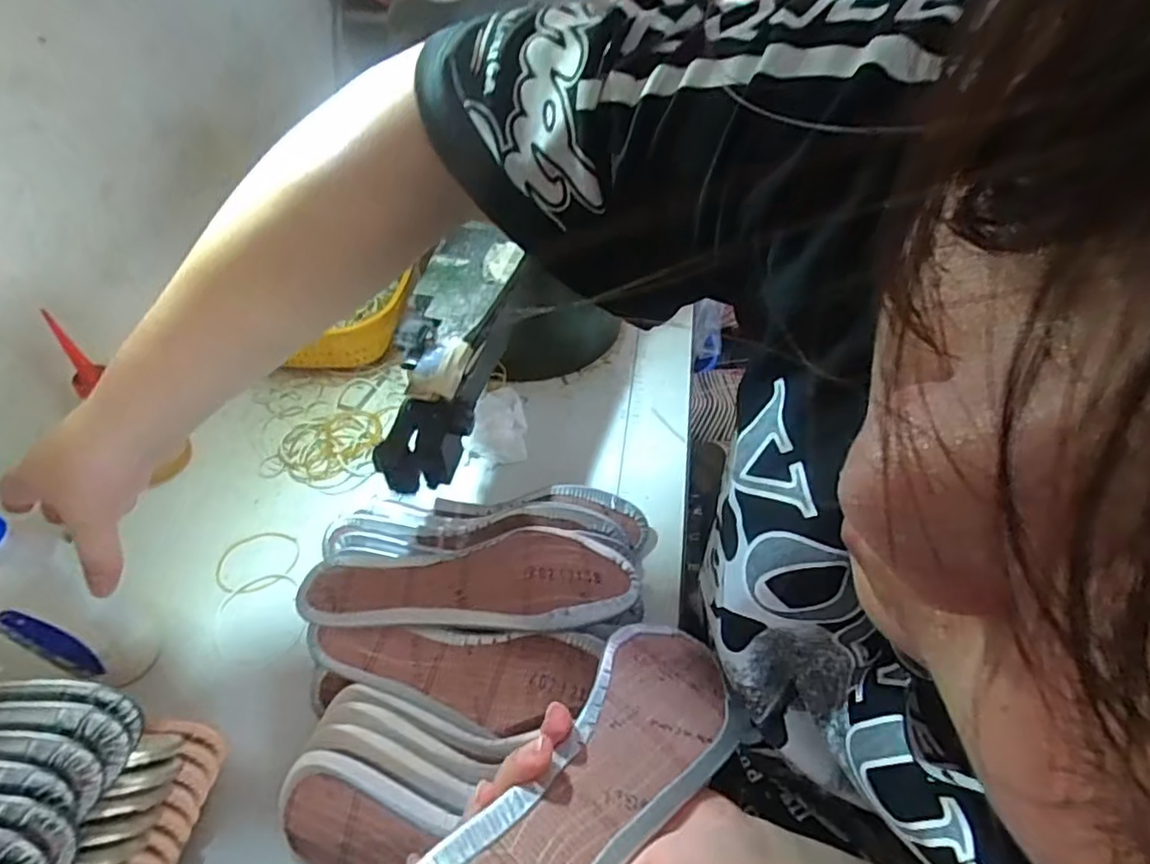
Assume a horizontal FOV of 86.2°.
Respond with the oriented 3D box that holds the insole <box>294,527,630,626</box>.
[{"bbox_3d":[-0.073,0.111,0.435,0.233,0.032,0.073,-6,49,-7],"label":"insole"}]

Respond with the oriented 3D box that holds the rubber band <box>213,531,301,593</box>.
[{"bbox_3d":[-0.272,0.111,0.528,0.066,0.004,0.056,-10,50,-10],"label":"rubber band"}]

